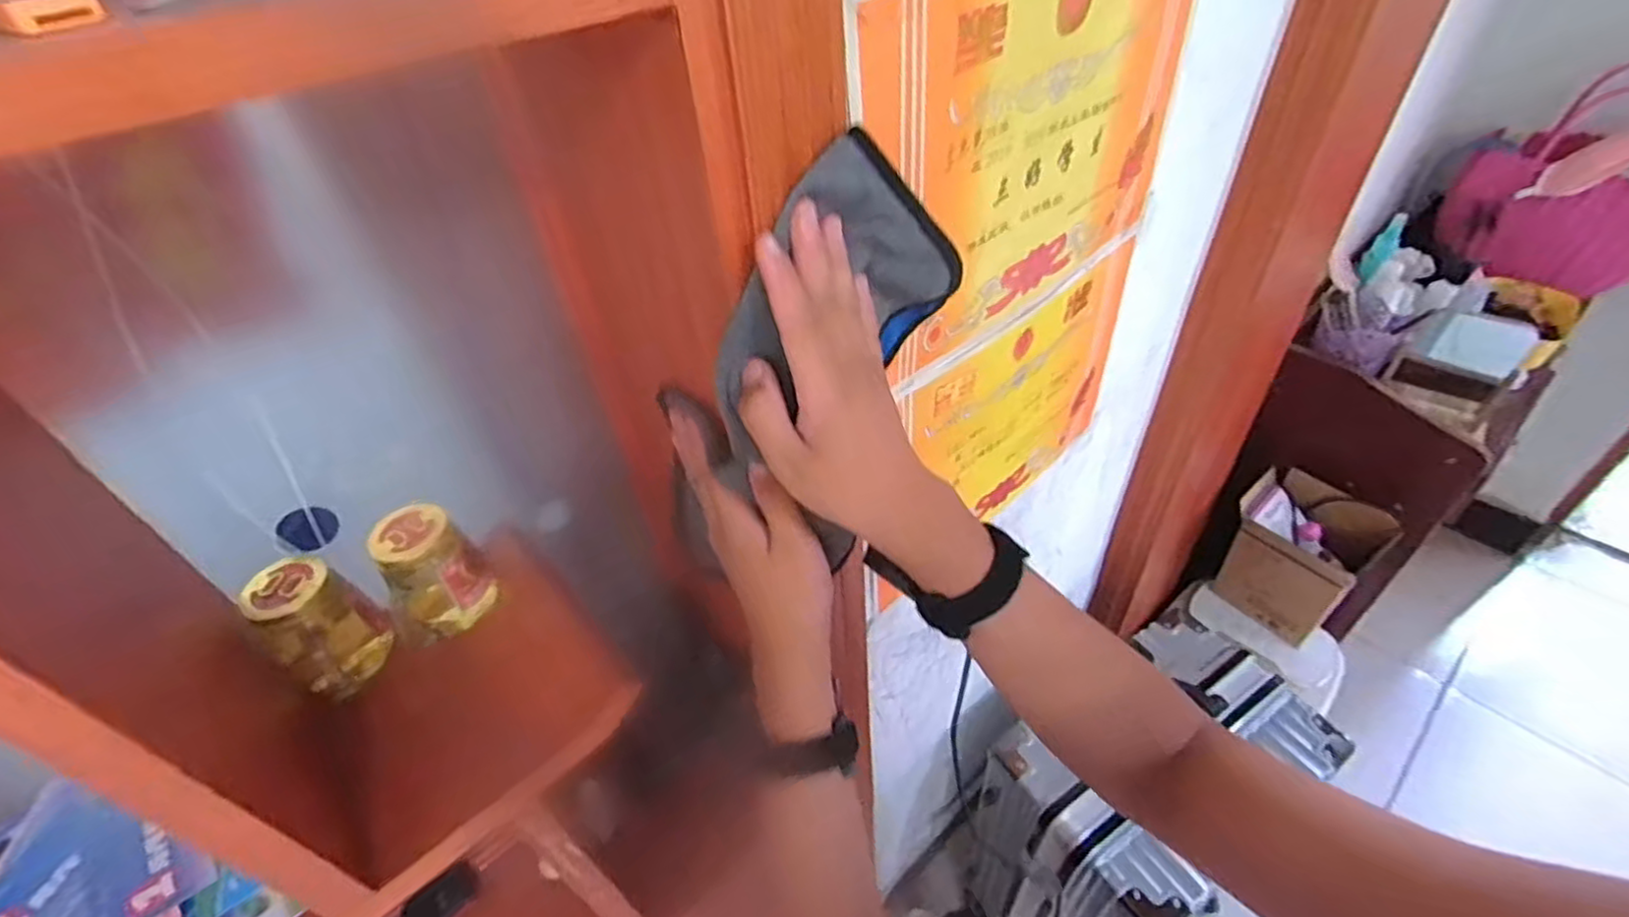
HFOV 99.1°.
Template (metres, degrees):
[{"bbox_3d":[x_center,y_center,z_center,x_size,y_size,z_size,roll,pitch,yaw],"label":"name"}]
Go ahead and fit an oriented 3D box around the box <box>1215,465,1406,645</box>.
[{"bbox_3d":[0.856,0.182,1.250,0.097,0.304,0.199,-33,49,-26],"label":"box"}]

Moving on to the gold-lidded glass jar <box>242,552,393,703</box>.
[{"bbox_3d":[-0.319,0.105,0.449,0.069,0.072,0.057,22,49,27],"label":"gold-lidded glass jar"}]

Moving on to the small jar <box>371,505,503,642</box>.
[{"bbox_3d":[-0.261,0.078,0.479,0.054,0.080,0.051,-3,43,3],"label":"small jar"}]

